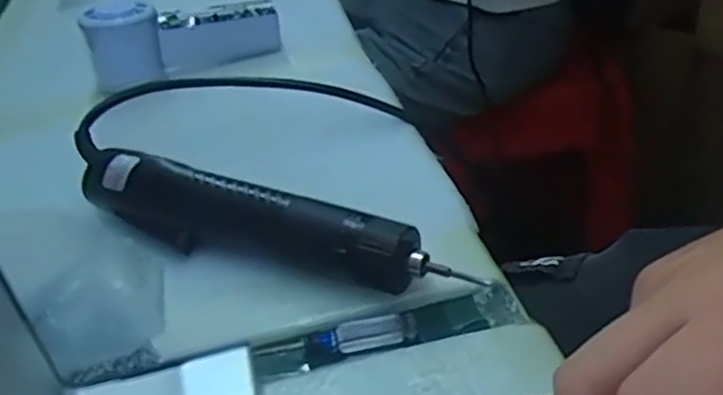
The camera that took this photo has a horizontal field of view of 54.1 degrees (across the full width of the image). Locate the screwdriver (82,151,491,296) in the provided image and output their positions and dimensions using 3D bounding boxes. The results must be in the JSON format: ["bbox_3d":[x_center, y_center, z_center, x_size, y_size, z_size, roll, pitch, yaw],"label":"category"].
[{"bbox_3d":[-0.060,0.015,0.366,0.226,0.041,0.031,13,40,25],"label":"screwdriver"}]

